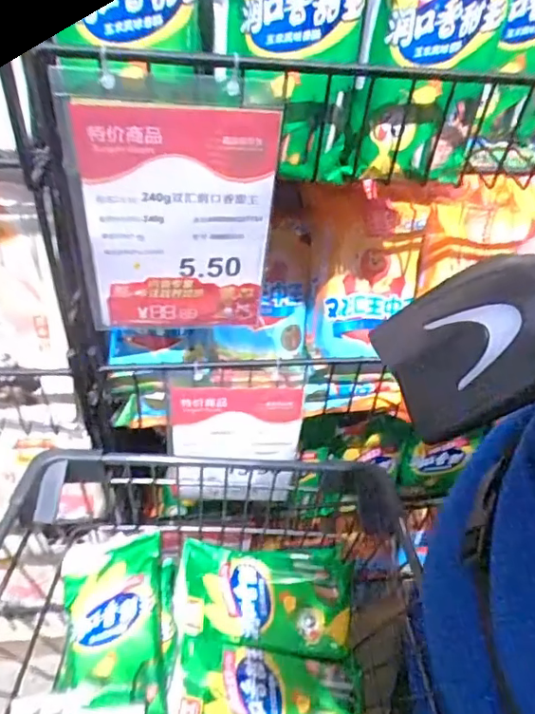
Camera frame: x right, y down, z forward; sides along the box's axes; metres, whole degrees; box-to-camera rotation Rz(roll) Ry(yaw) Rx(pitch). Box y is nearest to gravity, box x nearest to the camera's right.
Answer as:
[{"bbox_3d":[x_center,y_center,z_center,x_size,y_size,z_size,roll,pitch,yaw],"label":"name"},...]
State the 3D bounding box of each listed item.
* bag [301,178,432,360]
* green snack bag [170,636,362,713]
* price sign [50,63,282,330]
[{"bbox_3d":[0.107,-0.095,0.578,0.127,0.180,0.041,-5,10,-3],"label":"bag"},{"bbox_3d":[-0.001,0.346,0.536,0.186,0.041,0.098,7,45,0],"label":"green snack bag"},{"bbox_3d":[-0.070,-0.104,0.423,0.143,0.222,0.009,-2,47,-9],"label":"price sign"}]

